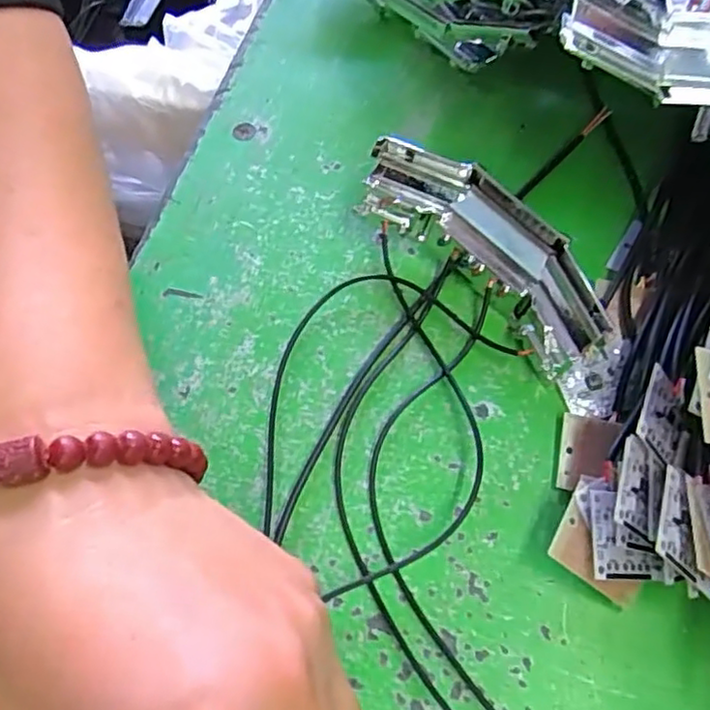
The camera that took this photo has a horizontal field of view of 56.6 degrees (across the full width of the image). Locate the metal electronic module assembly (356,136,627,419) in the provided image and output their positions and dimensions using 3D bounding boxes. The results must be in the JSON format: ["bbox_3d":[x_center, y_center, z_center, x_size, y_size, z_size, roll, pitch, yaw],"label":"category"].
[{"bbox_3d":[0.051,-0.031,0.230,0.112,0.035,0.031,42,74,18],"label":"metal electronic module assembly"}]

